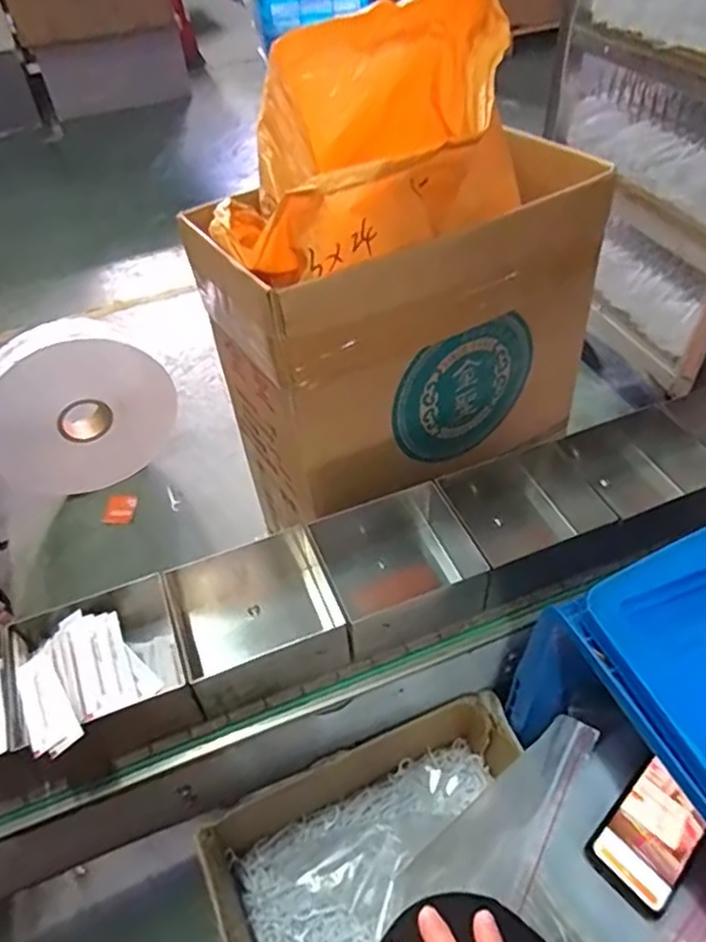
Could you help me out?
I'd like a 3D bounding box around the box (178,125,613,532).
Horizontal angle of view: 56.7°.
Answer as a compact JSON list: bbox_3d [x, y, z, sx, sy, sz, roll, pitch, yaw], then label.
[{"bbox_3d":[0.072,-0.207,0.876,0.475,0.330,0.253,-23,49,-16],"label":"box"}]

